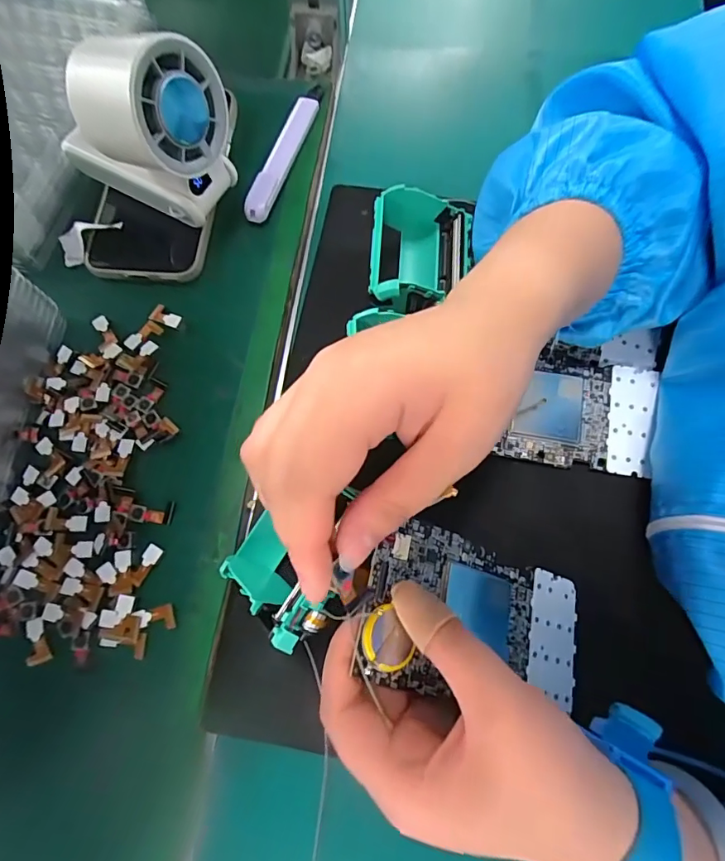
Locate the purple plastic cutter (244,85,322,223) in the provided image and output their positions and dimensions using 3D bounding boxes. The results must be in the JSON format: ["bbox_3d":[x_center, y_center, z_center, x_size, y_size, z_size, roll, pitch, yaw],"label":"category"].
[{"bbox_3d":[-0.054,-0.201,0.329,0.017,0.010,0.130,15,70,8],"label":"purple plastic cutter"}]

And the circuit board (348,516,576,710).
[{"bbox_3d":[0.055,0.086,0.211,0.125,0.004,0.063,24,62,-25],"label":"circuit board"}]

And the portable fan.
[{"bbox_3d":[-0.128,-0.168,0.269,0.097,0.100,0.060,20,73,4],"label":"portable fan"}]

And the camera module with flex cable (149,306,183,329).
[{"bbox_3d":[-0.124,-0.072,0.291,0.022,0.004,0.011,30,73,13],"label":"camera module with flex cable"}]

